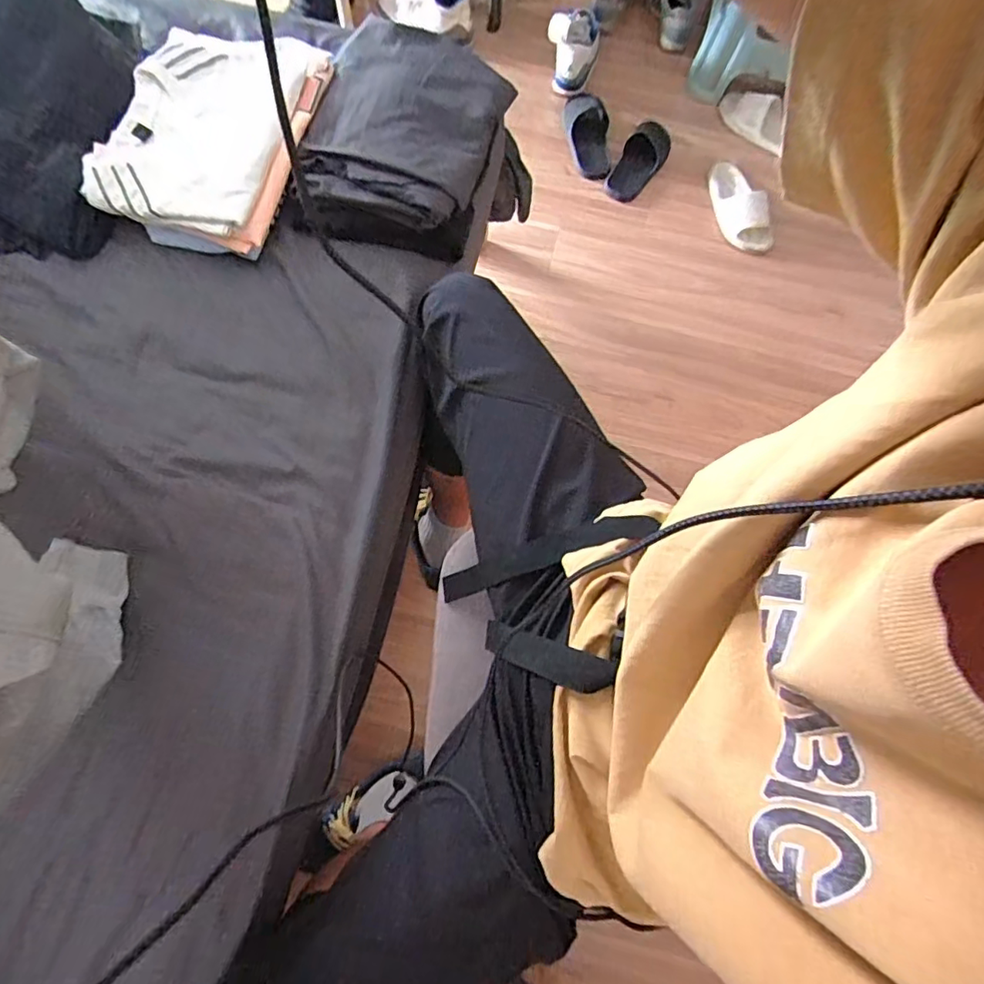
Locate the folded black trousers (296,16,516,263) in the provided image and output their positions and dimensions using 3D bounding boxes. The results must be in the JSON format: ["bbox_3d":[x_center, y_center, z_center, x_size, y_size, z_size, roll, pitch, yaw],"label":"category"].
[{"bbox_3d":[-0.132,-0.532,0.848,0.263,0.081,0.349,16,74,1],"label":"folded black trousers"}]

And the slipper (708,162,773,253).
[{"bbox_3d":[0.603,-0.711,1.379,0.107,0.048,0.270,-8,75,-6],"label":"slipper"}]

